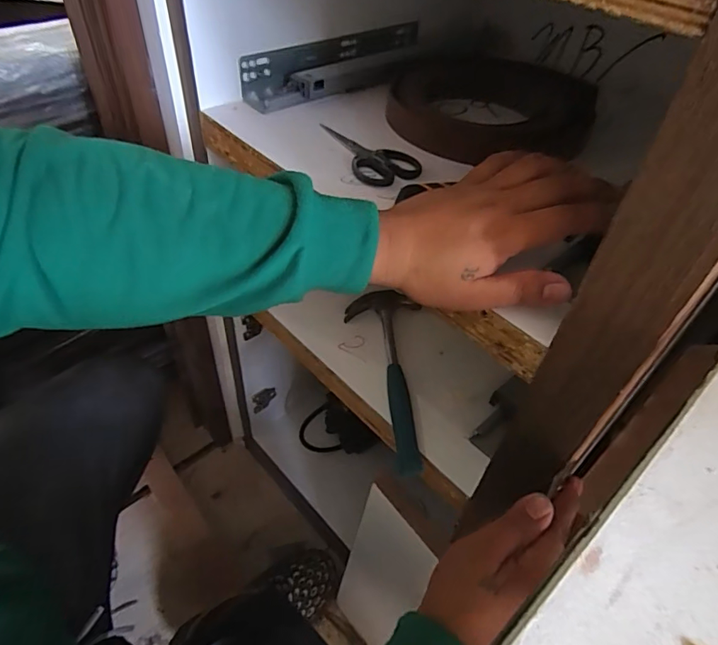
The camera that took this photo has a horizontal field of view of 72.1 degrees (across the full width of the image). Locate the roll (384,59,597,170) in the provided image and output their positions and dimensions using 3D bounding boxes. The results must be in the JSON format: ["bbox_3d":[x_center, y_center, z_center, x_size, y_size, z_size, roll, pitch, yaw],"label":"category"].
[{"bbox_3d":[0.143,-0.242,0.548,0.216,0.040,0.230,2,45,-2],"label":"roll"}]

